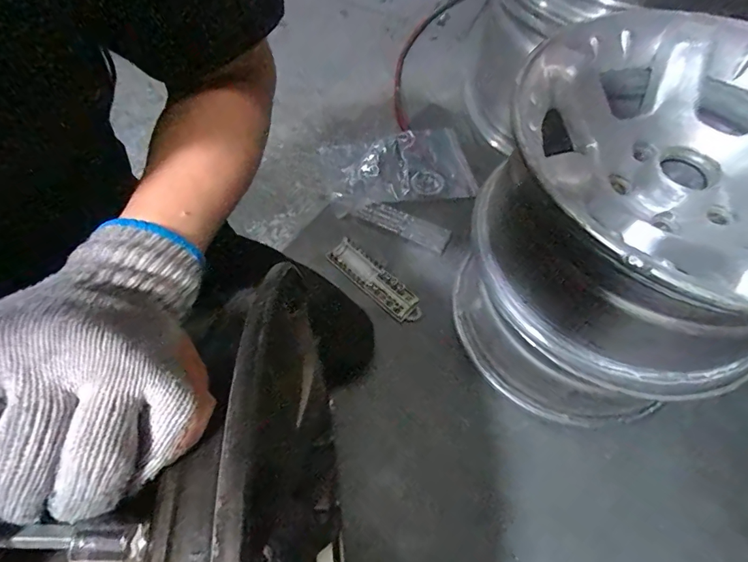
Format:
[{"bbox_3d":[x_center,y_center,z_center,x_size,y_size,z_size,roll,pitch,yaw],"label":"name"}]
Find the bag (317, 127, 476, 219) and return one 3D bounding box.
[{"bbox_3d":[0.043,-0.244,0.900,0.309,0.022,0.200,-11,62,-6],"label":"bag"}]

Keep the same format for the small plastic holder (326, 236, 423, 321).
[{"bbox_3d":[0.000,-0.004,0.761,0.205,0.014,0.056,39,69,19],"label":"small plastic holder"}]

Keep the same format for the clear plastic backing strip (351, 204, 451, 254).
[{"bbox_3d":[0.055,-0.112,0.811,0.188,0.010,0.051,27,65,14],"label":"clear plastic backing strip"}]

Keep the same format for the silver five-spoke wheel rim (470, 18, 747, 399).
[{"bbox_3d":[0.347,-0.111,0.507,0.382,0.207,0.429,6,62,3],"label":"silver five-spoke wheel rim"}]

